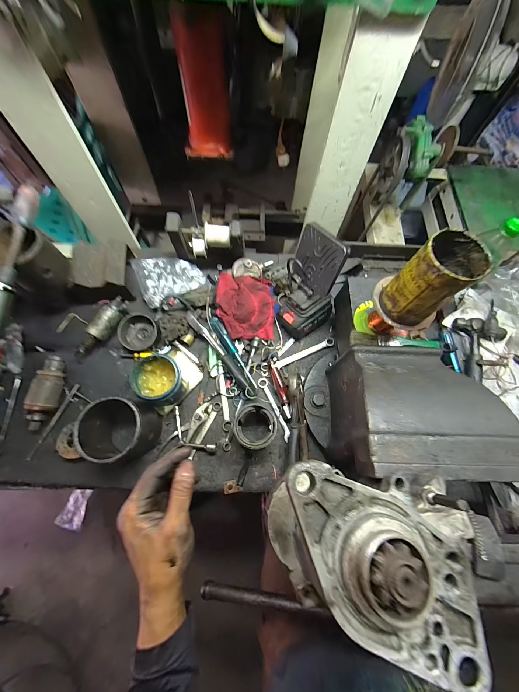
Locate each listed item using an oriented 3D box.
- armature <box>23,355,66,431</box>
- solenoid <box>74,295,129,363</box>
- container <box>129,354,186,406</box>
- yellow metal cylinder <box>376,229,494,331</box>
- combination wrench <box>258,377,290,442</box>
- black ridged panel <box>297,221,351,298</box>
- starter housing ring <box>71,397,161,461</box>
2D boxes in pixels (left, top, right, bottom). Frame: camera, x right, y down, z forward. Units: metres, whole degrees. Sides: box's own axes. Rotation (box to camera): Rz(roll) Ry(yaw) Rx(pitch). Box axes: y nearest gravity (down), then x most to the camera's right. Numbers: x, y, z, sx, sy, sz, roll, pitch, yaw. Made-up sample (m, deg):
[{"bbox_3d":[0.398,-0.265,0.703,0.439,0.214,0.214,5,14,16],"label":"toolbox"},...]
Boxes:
[{"bbox_3d":[-0.448,0.096,0.536,0.050,0.047,0.152,5,70,-1],"label":"armature"},{"bbox_3d":[-0.354,-0.036,0.577,0.046,0.057,0.162,29,71,8],"label":"solenoid"},{"bbox_3d":[-0.198,0.072,0.512,0.086,0.093,0.085,1,70,-2],"label":"container"},{"bbox_3d":[0.226,-0.087,0.348,0.081,0.118,0.090,-28,73,-12],"label":"yellow metal cylinder"},{"bbox_3d":[0.033,0.135,0.549,0.020,0.005,0.142,-23,72,-10],"label":"combination wrench"},{"bbox_3d":[0.110,-0.160,0.482,0.014,0.110,0.105,-23,62,-31],"label":"black ridged panel"},{"bbox_3d":[-0.259,0.157,0.478,0.108,0.107,0.100,1,70,-2],"label":"starter housing ring"}]

